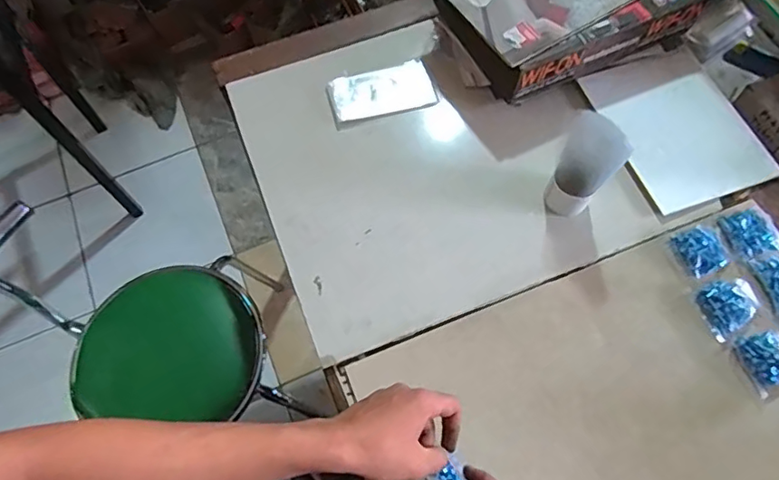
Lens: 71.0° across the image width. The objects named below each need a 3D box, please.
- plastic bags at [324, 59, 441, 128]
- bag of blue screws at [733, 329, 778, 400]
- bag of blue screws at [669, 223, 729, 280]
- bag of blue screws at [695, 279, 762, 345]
[{"bbox_3d":[-0.012,-0.224,0.837,0.156,0.013,0.087,-18,66,-5],"label":"plastic bags"},{"bbox_3d":[0.454,0.144,0.648,0.058,0.031,0.067,-19,66,-6],"label":"bag of blue screws"},{"bbox_3d":[0.408,0.012,0.710,0.063,0.017,0.063,-25,67,-8],"label":"bag of blue screws"},{"bbox_3d":[0.420,0.080,0.676,0.072,0.020,0.062,-30,68,-11],"label":"bag of blue screws"}]

